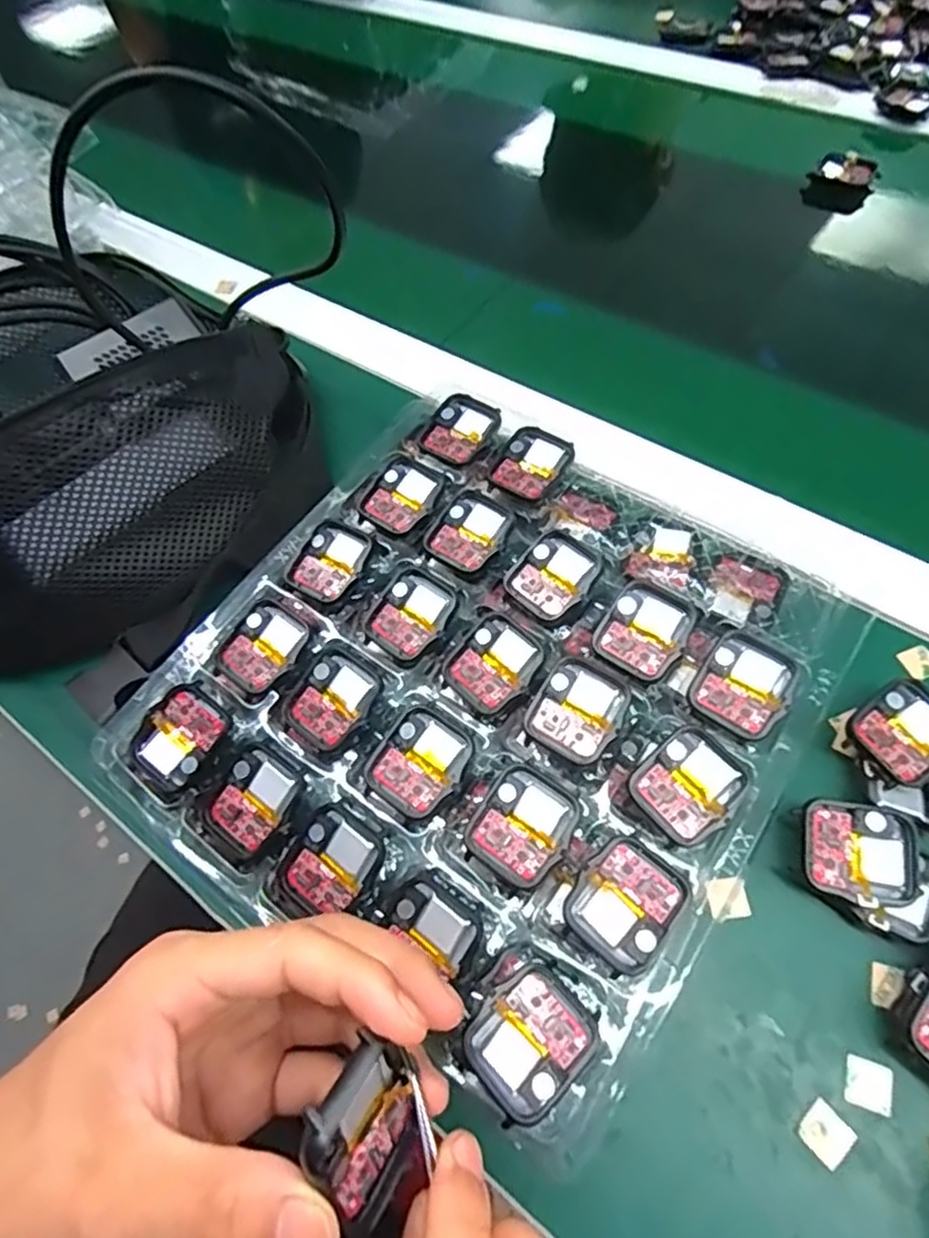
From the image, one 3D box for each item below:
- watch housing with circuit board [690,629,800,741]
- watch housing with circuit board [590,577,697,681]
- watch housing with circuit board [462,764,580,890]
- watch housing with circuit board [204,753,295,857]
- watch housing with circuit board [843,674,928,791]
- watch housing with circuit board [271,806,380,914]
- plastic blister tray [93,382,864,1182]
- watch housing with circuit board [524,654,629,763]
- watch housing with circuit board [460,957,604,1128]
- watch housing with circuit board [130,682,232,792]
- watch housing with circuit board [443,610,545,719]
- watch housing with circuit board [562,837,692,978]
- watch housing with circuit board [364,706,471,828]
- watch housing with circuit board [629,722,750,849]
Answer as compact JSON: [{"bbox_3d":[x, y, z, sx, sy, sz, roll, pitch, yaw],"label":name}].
[{"bbox_3d":[0.125,0.029,0.293,0.037,0.011,0.042,34,82,21],"label":"watch housing with circuit board"},{"bbox_3d":[0.086,0.005,0.310,0.037,0.010,0.043,33,84,21],"label":"watch housing with circuit board"},{"bbox_3d":[0.025,0.085,0.270,0.038,0.009,0.042,34,70,21],"label":"watch housing with circuit board"},{"bbox_3d":[-0.094,0.081,0.289,0.033,0.010,0.038,32,69,20],"label":"watch housing with circuit board"},{"bbox_3d":[0.192,0.049,0.286,0.046,0.008,0.037,-37,71,-12],"label":"watch housing with circuit board"},{"bbox_3d":[-0.057,0.104,0.274,0.034,0.007,0.043,37,84,15],"label":"watch housing with circuit board"},{"bbox_3d":[0.009,0.027,0.312,0.261,0.031,0.274,31,69,20],"label":"plastic blister tray"},{"bbox_3d":[0.051,0.040,0.292,0.037,0.009,0.043,30,68,19],"label":"watch housing with circuit board"},{"bbox_3d":[0.024,0.153,0.238,0.044,0.005,0.037,-38,61,-16],"label":"watch housing with circuit board"},{"bbox_3d":[-0.131,0.056,0.305,0.034,0.006,0.045,34,82,13],"label":"watch housing with circuit board"},{"bbox_3d":[0.015,0.020,0.307,0.043,0.007,0.036,-42,66,-16],"label":"watch housing with circuit board"},{"bbox_3d":[0.062,0.110,0.254,0.038,0.005,0.043,37,82,16],"label":"watch housing with circuit board"},{"bbox_3d":[-0.020,0.063,0.288,0.037,0.007,0.044,34,70,21],"label":"watch housing with circuit board"},{"bbox_3d":[0.093,0.069,0.272,0.042,0.008,0.037,-38,65,-15],"label":"watch housing with circuit board"}]

